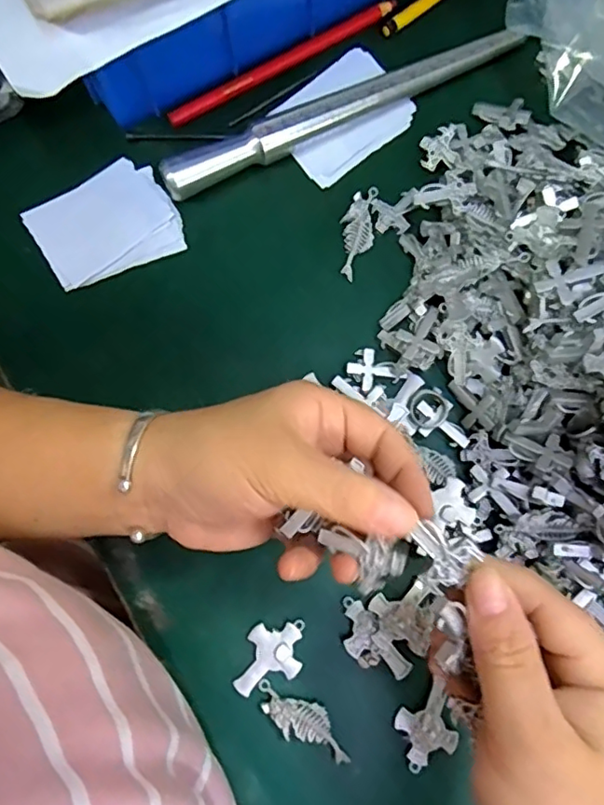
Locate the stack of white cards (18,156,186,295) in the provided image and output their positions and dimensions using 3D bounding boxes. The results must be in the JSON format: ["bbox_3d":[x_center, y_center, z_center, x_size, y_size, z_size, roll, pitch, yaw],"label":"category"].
[{"bbox_3d":[-0.117,-0.106,0.341,0.079,0.004,0.065,-30,81,-7],"label":"stack of white cards"}]

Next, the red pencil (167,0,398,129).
[{"bbox_3d":[-0.011,-0.213,0.357,0.161,0.006,0.011,-30,81,-7],"label":"red pencil"}]

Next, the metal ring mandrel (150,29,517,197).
[{"bbox_3d":[0.028,-0.178,0.346,0.236,0.022,0.019,-25,81,-6],"label":"metal ring mandrel"}]

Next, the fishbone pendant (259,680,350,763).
[{"bbox_3d":[0.001,0.164,0.292,0.054,0.007,0.020,25,80,4],"label":"fishbone pendant"}]

